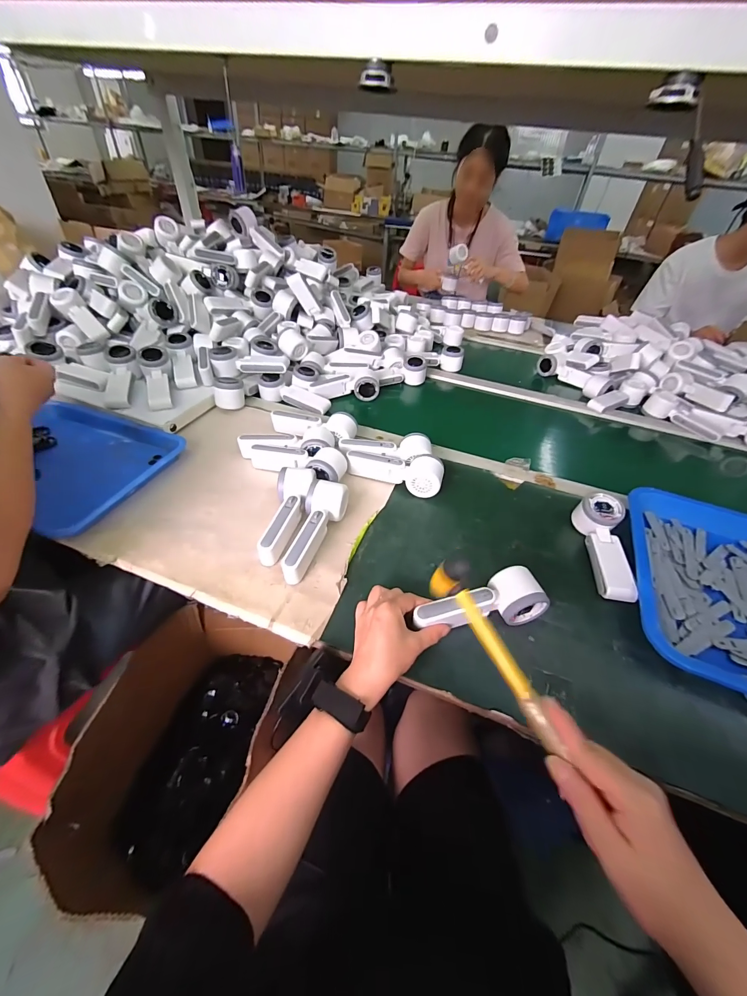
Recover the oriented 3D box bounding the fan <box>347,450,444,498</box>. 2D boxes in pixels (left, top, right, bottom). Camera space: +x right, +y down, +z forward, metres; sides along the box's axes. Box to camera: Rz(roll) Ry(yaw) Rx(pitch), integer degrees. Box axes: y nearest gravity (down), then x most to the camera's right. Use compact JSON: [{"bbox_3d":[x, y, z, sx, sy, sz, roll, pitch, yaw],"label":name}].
[{"bbox_3d":[0.040,-0.051,0.614,0.165,0.051,0.057,17,46,12],"label":"fan"}]

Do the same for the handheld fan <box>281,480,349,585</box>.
[{"bbox_3d":[-0.079,0.047,0.500,0.054,0.055,0.156,8,45,4],"label":"handheld fan"}]

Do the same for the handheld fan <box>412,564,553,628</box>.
[{"bbox_3d":[0.127,0.129,0.436,0.161,0.042,0.055,-6,46,-13],"label":"handheld fan"}]

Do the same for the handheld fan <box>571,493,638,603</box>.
[{"bbox_3d":[0.343,0.070,0.516,0.055,0.050,0.166,8,45,4],"label":"handheld fan"}]

